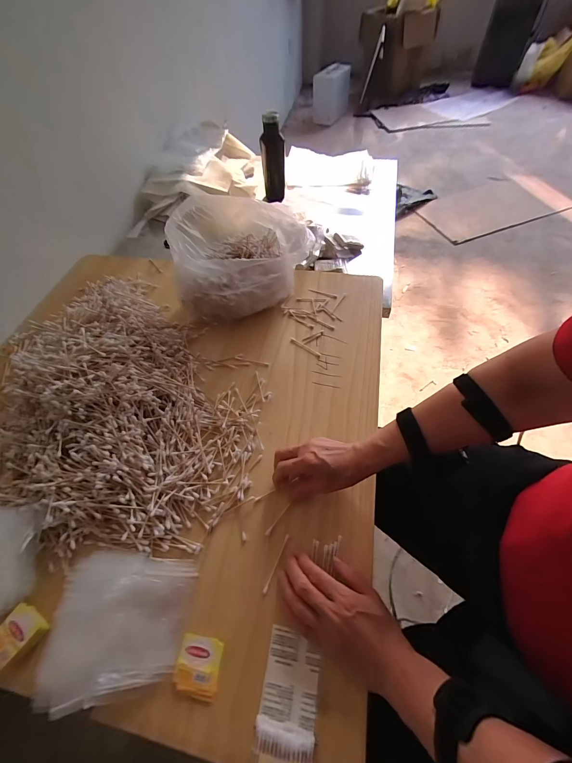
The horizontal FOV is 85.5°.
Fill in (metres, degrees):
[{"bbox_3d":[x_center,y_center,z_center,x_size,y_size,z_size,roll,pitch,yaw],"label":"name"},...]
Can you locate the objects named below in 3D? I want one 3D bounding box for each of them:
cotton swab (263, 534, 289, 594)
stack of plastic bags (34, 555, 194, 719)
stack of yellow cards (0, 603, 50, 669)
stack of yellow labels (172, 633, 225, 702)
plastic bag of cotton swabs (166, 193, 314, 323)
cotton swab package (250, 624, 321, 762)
[{"bbox_3d":[-0.012,0.236,0.404,0.005,0.004,0.072,20,60,15],"label":"cotton swab"},{"bbox_3d":[-0.194,0.282,0.362,0.144,0.034,0.140,4,57,5],"label":"stack of plastic bags"},{"bbox_3d":[-0.317,0.299,0.367,0.043,0.026,0.046,26,61,19],"label":"stack of yellow cards"},{"bbox_3d":[-0.099,0.320,0.349,0.049,0.004,0.051,6,57,7],"label":"stack of yellow labels"},{"bbox_3d":[-0.085,-0.234,0.615,0.244,0.189,0.178,-6,56,-2],"label":"plastic bag of cotton swabs"},{"bbox_3d":[-0.003,0.363,0.303,0.059,0.017,0.185,7,53,7],"label":"cotton swab package"}]

